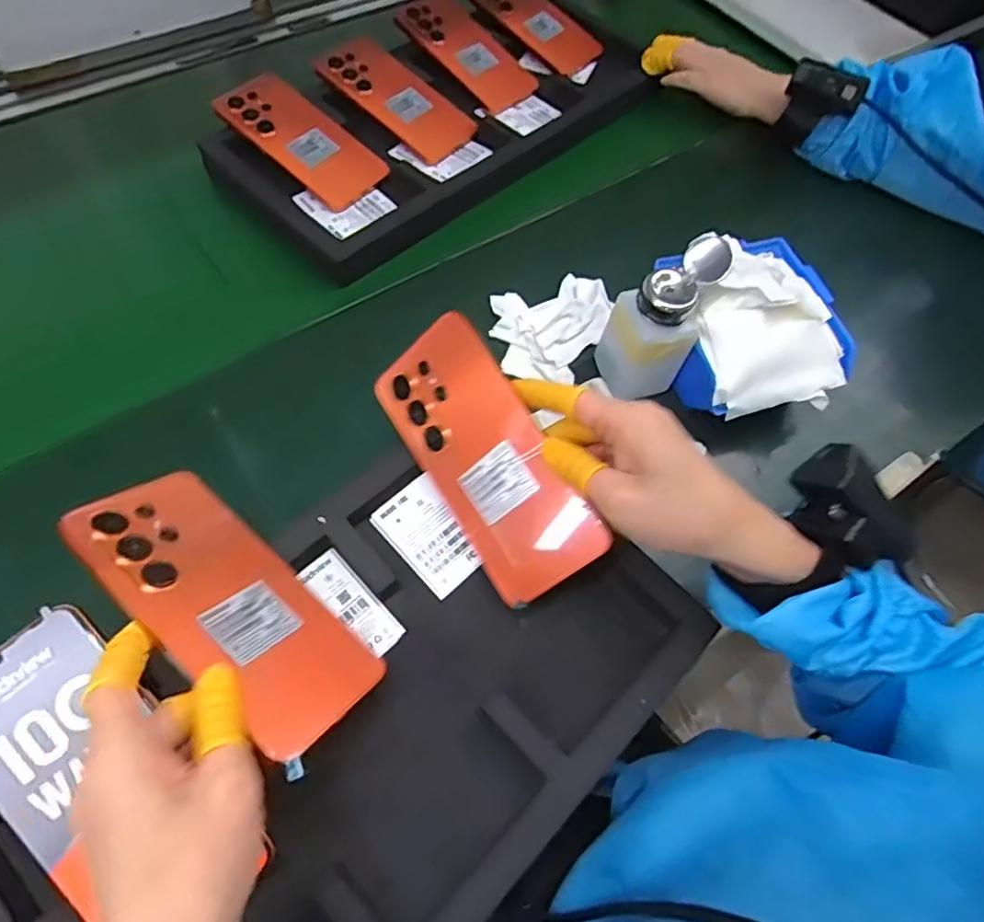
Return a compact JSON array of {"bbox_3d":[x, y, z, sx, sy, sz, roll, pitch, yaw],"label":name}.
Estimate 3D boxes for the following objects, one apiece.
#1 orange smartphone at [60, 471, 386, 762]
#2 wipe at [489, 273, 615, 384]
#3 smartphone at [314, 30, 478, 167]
[{"bbox_3d":[-0.137,0.070,0.323,0.171,0.007,0.078,39,34,12],"label":"orange smartphone"},{"bbox_3d":[0.054,-0.117,0.533,0.103,0.027,0.093,-14,63,-11],"label":"wipe"},{"bbox_3d":[-0.099,-0.380,0.644,0.174,0.016,0.089,45,70,5],"label":"smartphone"}]

